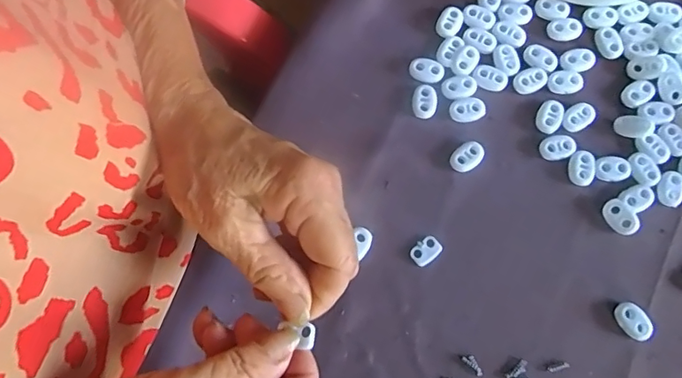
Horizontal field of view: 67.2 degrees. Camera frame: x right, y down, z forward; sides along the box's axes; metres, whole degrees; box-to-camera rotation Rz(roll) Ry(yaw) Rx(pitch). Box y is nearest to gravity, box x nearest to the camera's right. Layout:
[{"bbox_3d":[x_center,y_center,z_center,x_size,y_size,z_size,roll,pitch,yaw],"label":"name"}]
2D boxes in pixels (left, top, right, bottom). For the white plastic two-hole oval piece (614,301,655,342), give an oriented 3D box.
[{"bbox_3d":[0.169,0.077,0.296,0.014,0.008,0.022,-29,77,-7],"label":"white plastic two-hole oval piece"}]

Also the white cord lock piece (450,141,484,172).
[{"bbox_3d":[0.078,-0.020,0.321,0.021,0.007,0.015,-38,78,-9],"label":"white cord lock piece"}]

